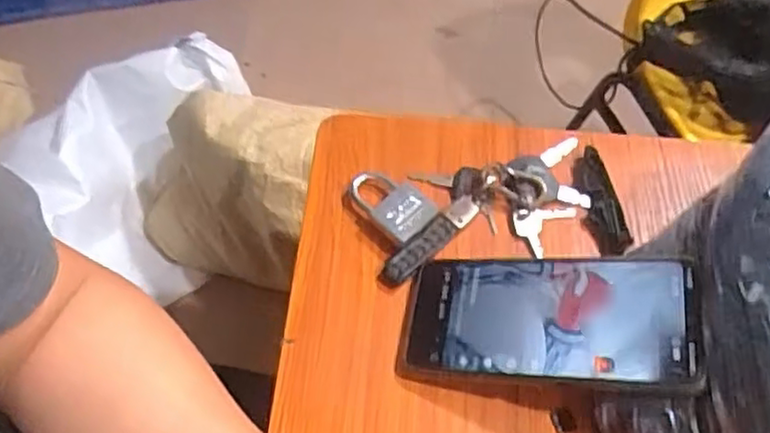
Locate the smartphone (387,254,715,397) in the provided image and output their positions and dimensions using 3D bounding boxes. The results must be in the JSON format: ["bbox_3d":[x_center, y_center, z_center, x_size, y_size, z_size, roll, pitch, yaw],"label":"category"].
[{"bbox_3d":[0.093,0.062,0.399,0.167,0.018,0.076,-2,57,24],"label":"smartphone"}]

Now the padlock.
[{"bbox_3d":[0.004,-0.008,0.465,0.059,0.022,0.035,40,65,21],"label":"padlock"}]

